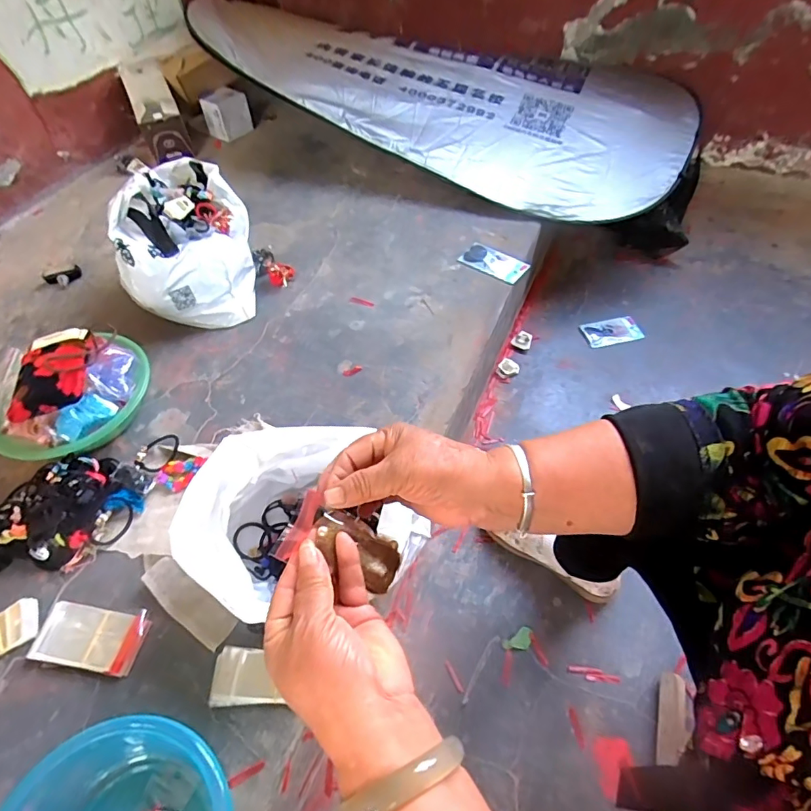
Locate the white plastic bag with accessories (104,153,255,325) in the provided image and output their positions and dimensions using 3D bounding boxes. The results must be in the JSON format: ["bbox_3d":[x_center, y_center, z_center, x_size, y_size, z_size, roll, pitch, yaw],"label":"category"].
[{"bbox_3d":[-0.415,-0.334,0.915,0.199,0.197,0.324,-6,54,-3],"label":"white plastic bag with accessories"}]

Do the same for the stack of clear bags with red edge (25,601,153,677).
[{"bbox_3d":[-0.384,0.284,0.570,0.126,0.017,0.069,4,54,5],"label":"stack of clear bags with red edge"}]

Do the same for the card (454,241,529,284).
[{"bbox_3d":[0.191,-0.305,0.991,0.142,0.011,0.087,31,61,24],"label":"card"}]

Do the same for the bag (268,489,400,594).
[{"bbox_3d":[-0.043,0.098,0.324,0.085,0.018,0.043,31,55,-14],"label":"bag"}]

